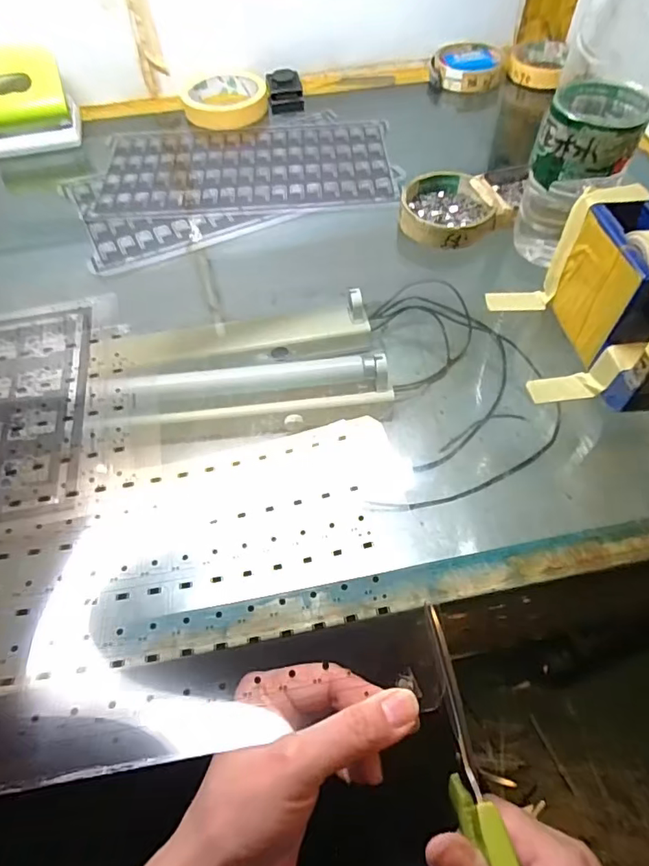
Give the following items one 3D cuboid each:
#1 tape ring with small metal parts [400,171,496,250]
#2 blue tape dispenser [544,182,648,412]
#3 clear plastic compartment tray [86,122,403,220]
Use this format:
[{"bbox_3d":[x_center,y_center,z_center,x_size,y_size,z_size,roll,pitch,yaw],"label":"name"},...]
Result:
[{"bbox_3d":[0.107,-0.197,0.455,0.079,0.021,0.085,0,55,1],"label":"tape ring with small metal parts"},{"bbox_3d":[0.199,-0.088,0.335,0.046,0.078,0.133,-6,55,-4],"label":"blue tape dispenser"},{"bbox_3d":[-0.078,-0.273,0.528,0.294,0.005,0.164,-4,55,-2],"label":"clear plastic compartment tray"}]

